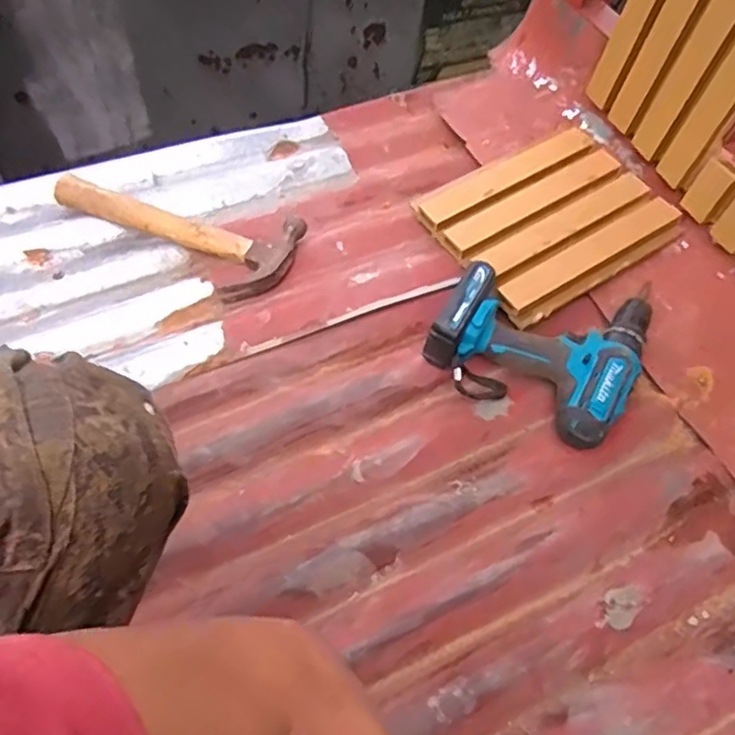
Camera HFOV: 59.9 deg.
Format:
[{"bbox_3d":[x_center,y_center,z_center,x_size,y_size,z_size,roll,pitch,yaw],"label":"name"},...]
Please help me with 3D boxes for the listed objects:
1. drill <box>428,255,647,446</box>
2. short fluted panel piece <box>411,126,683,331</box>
[{"bbox_3d":[0.205,-0.050,0.700,0.202,0.087,0.225,29,64,15],"label":"drill"},{"bbox_3d":[0.219,-0.183,0.773,0.257,0.024,0.204,-28,66,-22],"label":"short fluted panel piece"}]

